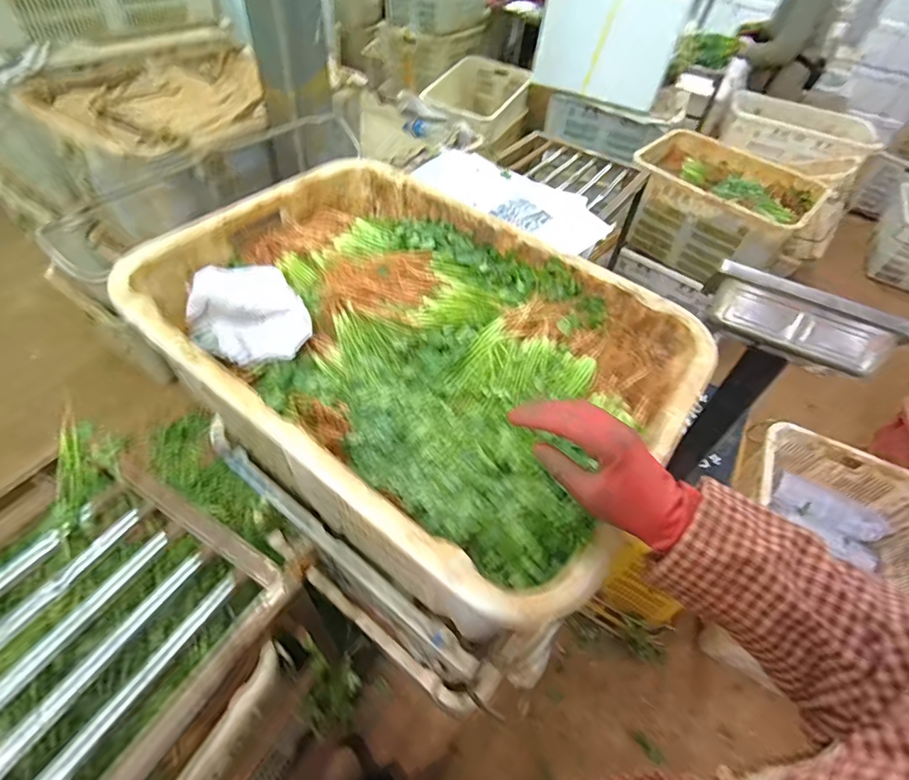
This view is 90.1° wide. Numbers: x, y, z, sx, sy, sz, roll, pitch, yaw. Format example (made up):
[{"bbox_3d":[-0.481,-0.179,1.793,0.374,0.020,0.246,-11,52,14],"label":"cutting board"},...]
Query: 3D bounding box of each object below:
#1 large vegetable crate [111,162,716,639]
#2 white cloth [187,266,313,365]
[{"bbox_3d":[-0.060,-0.072,0.609,0.657,0.121,0.456,33,54,20],"label":"large vegetable crate"},{"bbox_3d":[-0.279,-0.107,0.621,0.154,0.034,0.134,-6,84,-9],"label":"white cloth"}]

